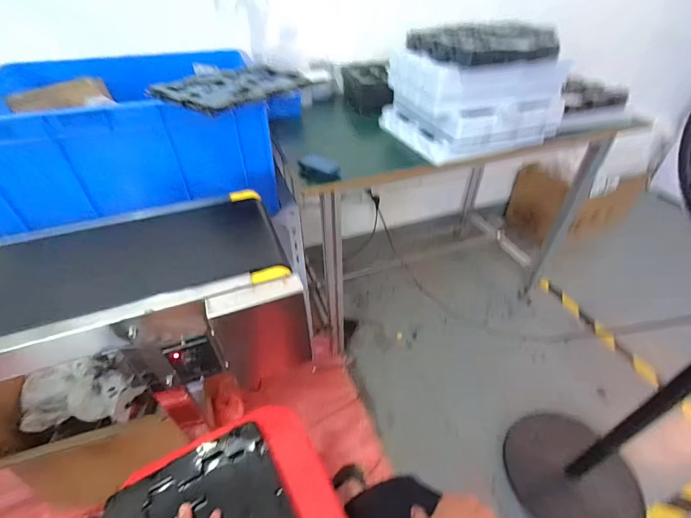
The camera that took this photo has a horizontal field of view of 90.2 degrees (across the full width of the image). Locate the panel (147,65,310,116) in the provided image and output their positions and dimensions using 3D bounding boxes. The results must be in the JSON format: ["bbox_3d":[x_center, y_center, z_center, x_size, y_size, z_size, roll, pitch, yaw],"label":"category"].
[{"bbox_3d":[-0.206,-0.332,0.659,0.205,0.019,0.252,31,50,30],"label":"panel"}]

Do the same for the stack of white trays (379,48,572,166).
[{"bbox_3d":[0.288,-0.400,0.848,0.315,0.180,0.317,-13,43,-14],"label":"stack of white trays"}]

